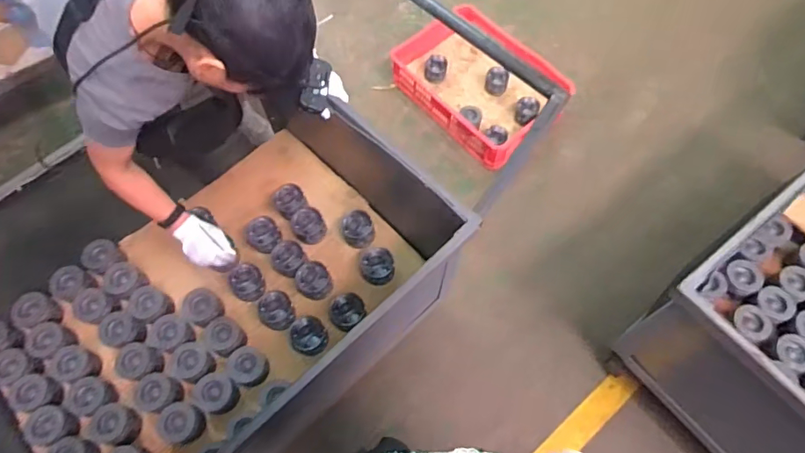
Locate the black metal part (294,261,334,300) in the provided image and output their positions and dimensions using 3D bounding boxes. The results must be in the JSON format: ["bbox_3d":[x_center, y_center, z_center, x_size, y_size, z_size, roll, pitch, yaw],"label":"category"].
[{"bbox_3d":[-0.238,0.146,1.338,0.089,0.048,0.095,0,65,1],"label":"black metal part"}]

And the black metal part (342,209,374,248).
[{"bbox_3d":[-0.123,0.011,1.407,0.085,0.051,0.102,-8,65,-3],"label":"black metal part"}]

